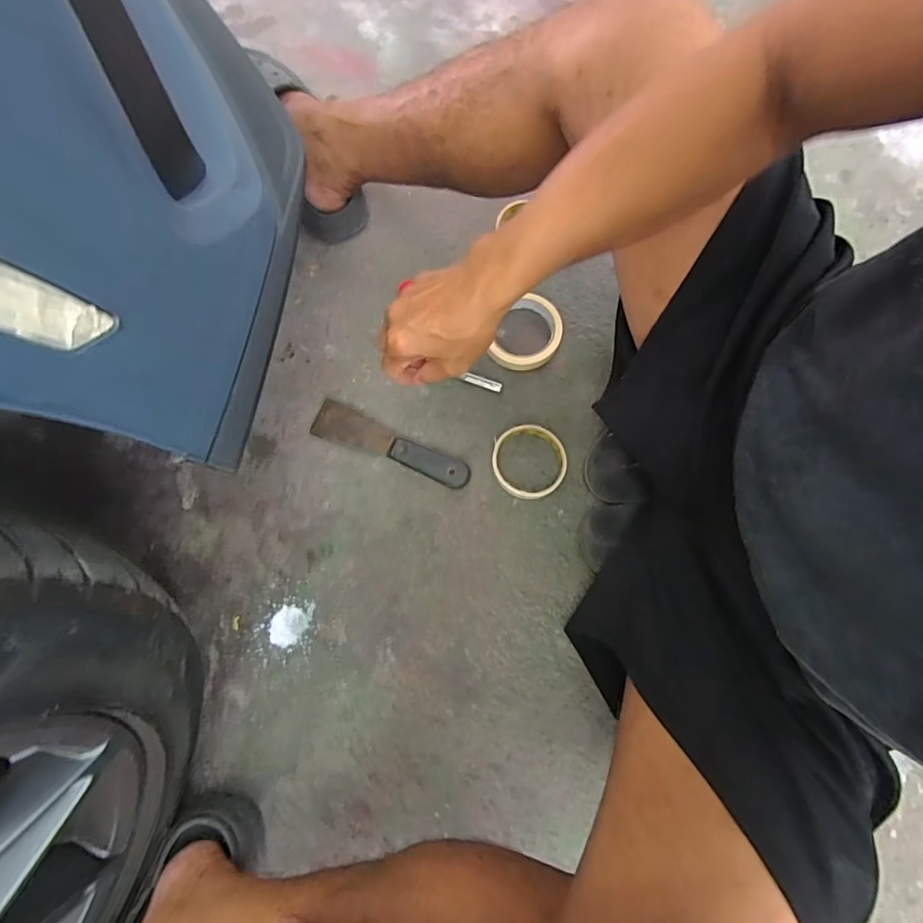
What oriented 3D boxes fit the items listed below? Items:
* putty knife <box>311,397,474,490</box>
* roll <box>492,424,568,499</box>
[{"bbox_3d":[-0.084,-0.021,0.568,0.198,0.018,0.043,22,78,7],"label":"putty knife"},{"bbox_3d":[0.079,0.001,0.554,0.085,0.028,0.083,0,76,2],"label":"roll"}]

